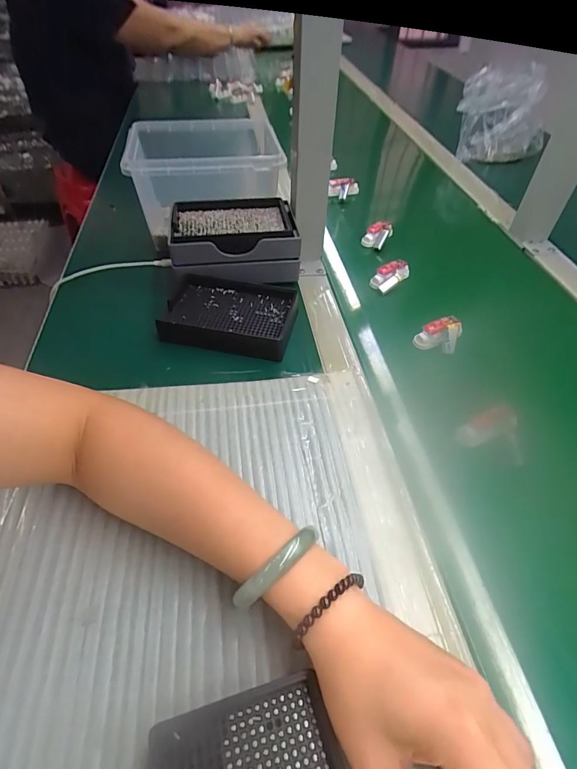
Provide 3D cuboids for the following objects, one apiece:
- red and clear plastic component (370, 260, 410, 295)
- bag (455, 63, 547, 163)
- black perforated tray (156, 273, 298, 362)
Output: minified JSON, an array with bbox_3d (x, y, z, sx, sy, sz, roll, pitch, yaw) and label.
[{"bbox_3d":[0.133,-0.142,0.529,0.052,0.027,0.025,-32,56,-27],"label":"red and clear plastic component"},{"bbox_3d":[0.413,-0.516,0.779,0.134,0.131,0.122,-21,52,-19],"label":"bag"},{"bbox_3d":[-0.067,-0.079,0.455,0.143,0.029,0.095,9,48,6],"label":"black perforated tray"}]

